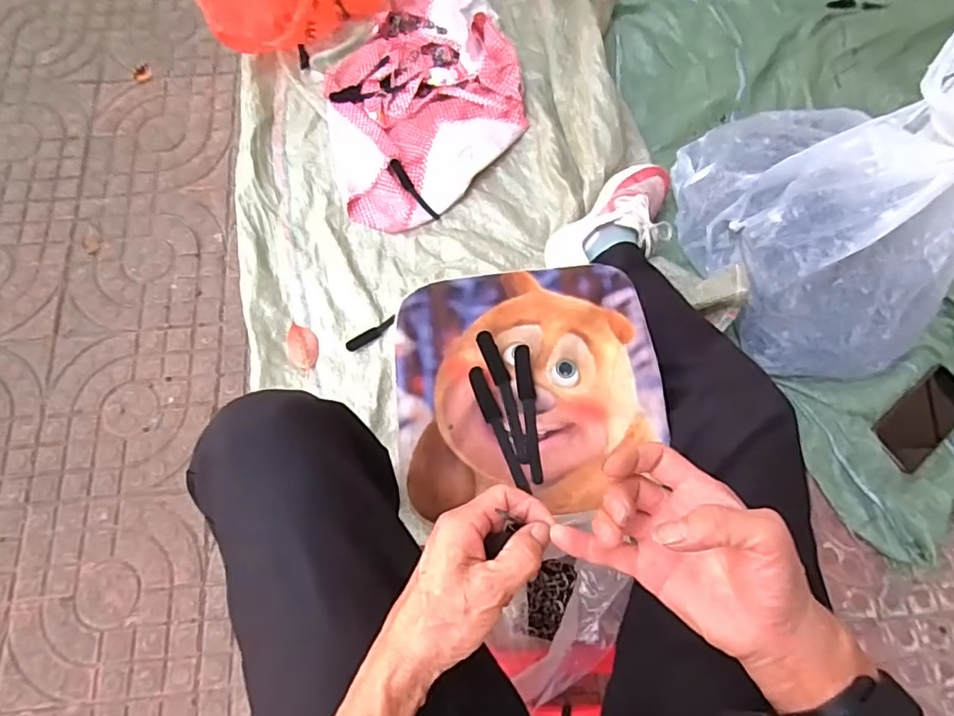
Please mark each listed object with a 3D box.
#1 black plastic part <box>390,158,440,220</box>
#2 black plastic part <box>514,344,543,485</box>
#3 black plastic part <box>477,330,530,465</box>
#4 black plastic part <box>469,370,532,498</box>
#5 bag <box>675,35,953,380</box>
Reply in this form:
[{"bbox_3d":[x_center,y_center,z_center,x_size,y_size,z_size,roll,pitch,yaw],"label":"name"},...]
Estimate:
[{"bbox_3d":[-0.100,-0.268,0.882,0.018,0.022,0.117,-35,75,-9],"label":"black plastic part"},{"bbox_3d":[0.052,0.053,0.530,0.018,0.021,0.130,-5,71,-4],"label":"black plastic part"},{"bbox_3d":[0.028,0.036,0.530,0.018,0.017,0.129,-16,72,-8],"label":"black plastic part"},{"bbox_3d":[0.020,0.068,0.524,0.018,0.010,0.125,-19,73,-9],"label":"black plastic part"},{"bbox_3d":[0.494,-0.193,0.737,0.367,0.214,0.390,-5,71,-1],"label":"bag"}]

